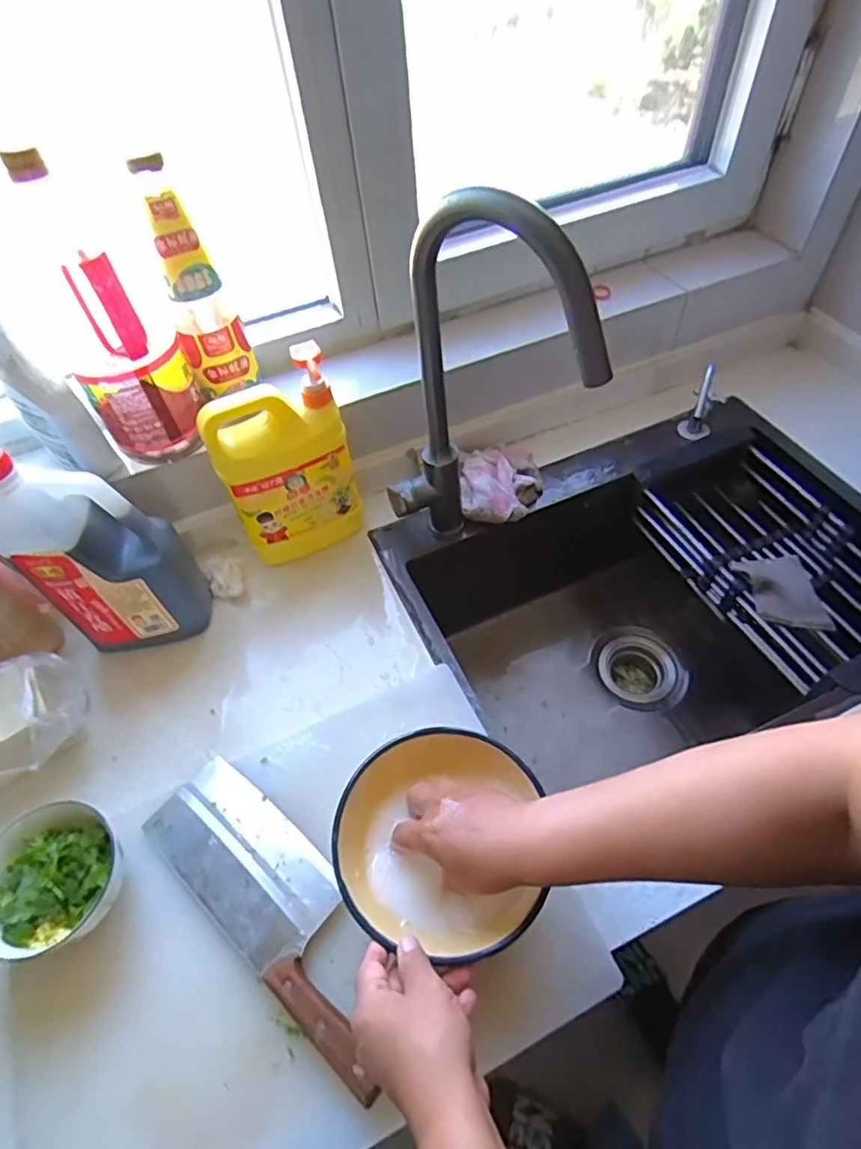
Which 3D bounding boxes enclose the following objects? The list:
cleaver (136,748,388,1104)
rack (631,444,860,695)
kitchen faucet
[{"bbox_3d":[-0.133,0.270,0.504,0.285,0.030,0.095,33,63,25],"label":"cleaver"},{"bbox_3d":[0.431,-0.025,0.768,0.192,0.064,0.325,-20,55,-9],"label":"rack"},{"bbox_3d":[0.056,-0.157,0.586,0.222,0.391,0.065,19,58,18],"label":"kitchen faucet"}]

